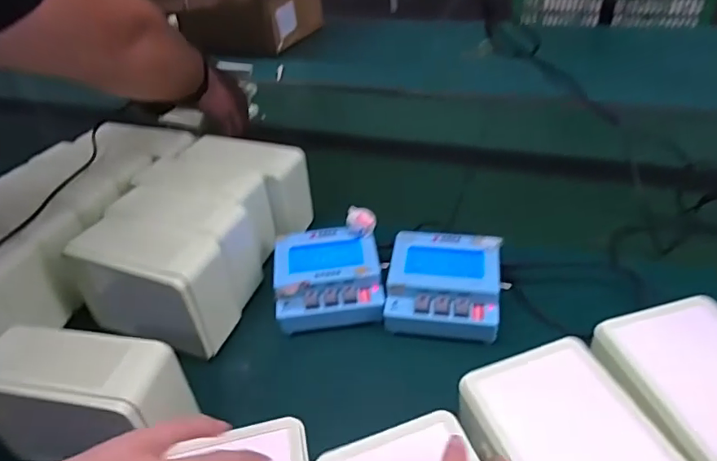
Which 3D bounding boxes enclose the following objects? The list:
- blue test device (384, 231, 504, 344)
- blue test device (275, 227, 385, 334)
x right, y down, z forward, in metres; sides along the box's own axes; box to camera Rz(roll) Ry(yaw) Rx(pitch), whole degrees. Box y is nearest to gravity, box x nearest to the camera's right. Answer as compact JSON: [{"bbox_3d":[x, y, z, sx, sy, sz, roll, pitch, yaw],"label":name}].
[{"bbox_3d":[0.081,0.049,0.483,0.100,0.045,0.099,3,39,10],"label":"blue test device"},{"bbox_3d":[-0.029,0.048,0.500,0.099,0.043,0.102,-6,38,-1],"label":"blue test device"}]

